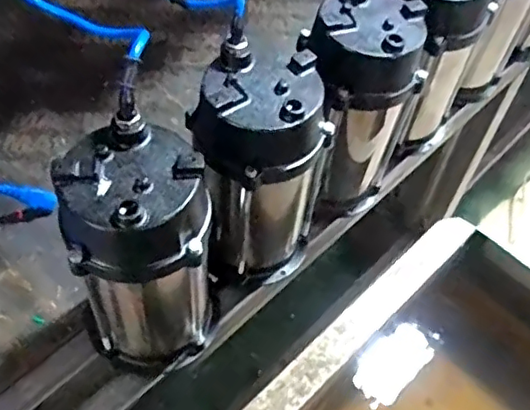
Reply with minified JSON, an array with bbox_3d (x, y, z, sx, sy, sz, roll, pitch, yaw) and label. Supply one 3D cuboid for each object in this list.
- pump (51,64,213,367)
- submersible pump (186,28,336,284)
[{"bbox_3d":[-0.112,0.049,0.557,0.126,0.271,0.129,-9,55,-9],"label":"pump"},{"bbox_3d":[-0.002,-0.024,0.625,0.113,0.276,0.113,-28,61,-21],"label":"submersible pump"}]

